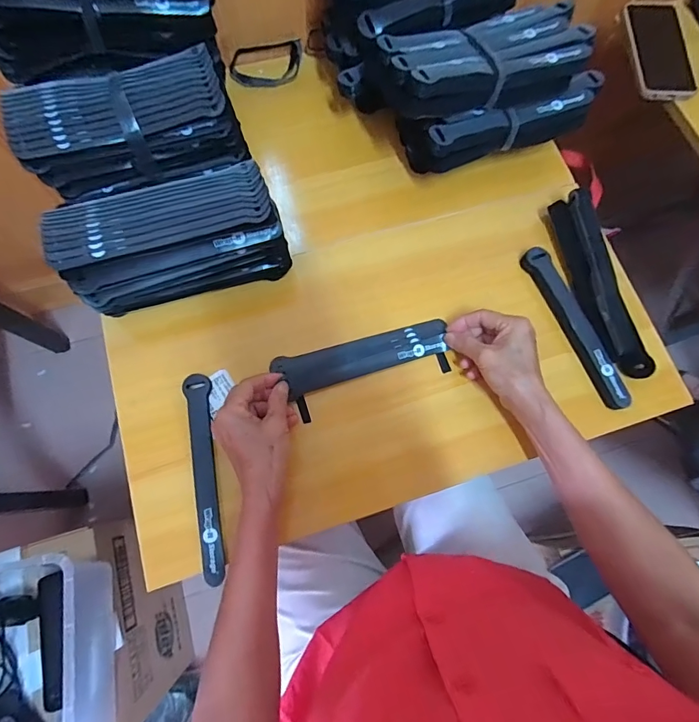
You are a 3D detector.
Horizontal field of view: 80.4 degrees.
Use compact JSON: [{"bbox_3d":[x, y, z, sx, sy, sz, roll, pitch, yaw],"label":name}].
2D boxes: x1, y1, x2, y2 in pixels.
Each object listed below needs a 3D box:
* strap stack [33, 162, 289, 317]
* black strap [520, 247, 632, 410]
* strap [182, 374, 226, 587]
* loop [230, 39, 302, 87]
[{"bbox_3d":[-0.171,-0.117,0.425,0.199,0.103,0.083,-18,77,-7],"label":"strap stack"},{"bbox_3d":[0.252,-0.041,0.463,0.025,0.020,0.198,-22,77,-8],"label":"black strap"},{"bbox_3d":[-0.143,0.109,0.406,0.025,0.014,0.198,-9,76,-4],"label":"strap"},{"bbox_3d":[-0.109,-0.393,0.553,0.097,0.011,0.052,-13,98,-8],"label":"loop"}]

